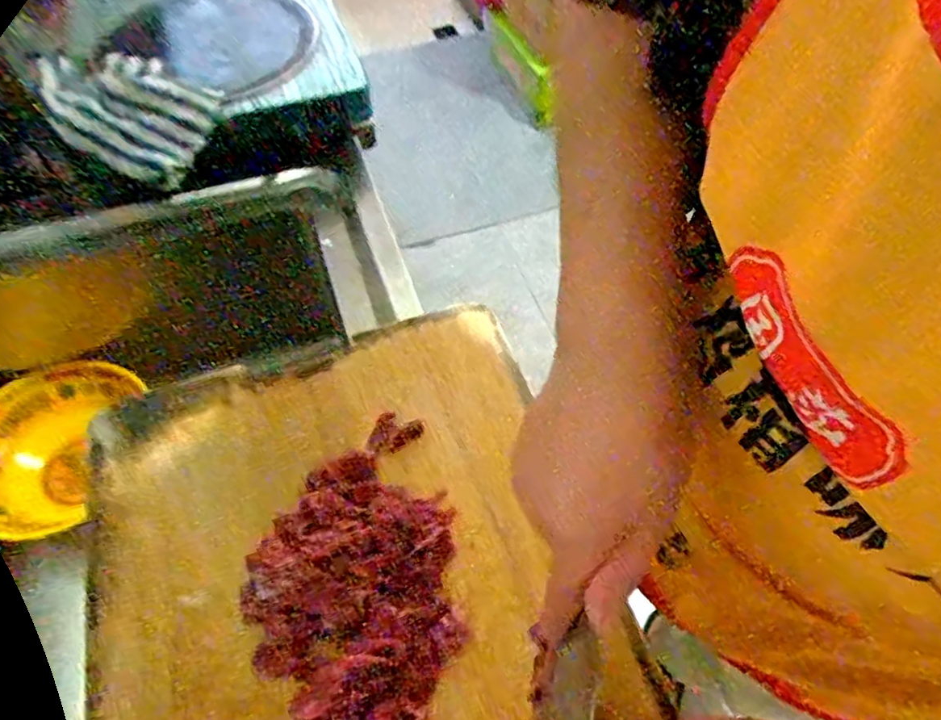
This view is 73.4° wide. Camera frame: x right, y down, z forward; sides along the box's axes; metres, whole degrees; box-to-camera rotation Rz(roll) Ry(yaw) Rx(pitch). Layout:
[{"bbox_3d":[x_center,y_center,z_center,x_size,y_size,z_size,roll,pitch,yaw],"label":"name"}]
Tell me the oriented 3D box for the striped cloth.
[{"bbox_3d":[-0.306,-0.223,0.561,0.134,0.035,0.098,25,91,-11],"label":"striped cloth"}]

